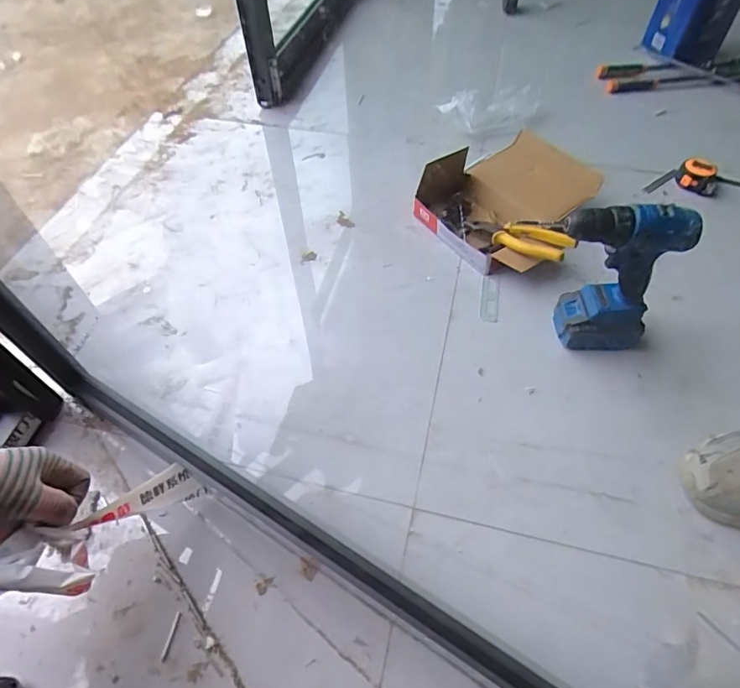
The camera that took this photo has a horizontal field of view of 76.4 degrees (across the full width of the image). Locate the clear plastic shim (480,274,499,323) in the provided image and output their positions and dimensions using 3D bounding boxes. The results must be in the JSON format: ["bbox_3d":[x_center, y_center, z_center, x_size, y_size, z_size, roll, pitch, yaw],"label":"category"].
[{"bbox_3d":[0.202,-0.078,0.787,0.028,0.012,0.093,7,54,6],"label":"clear plastic shim"}]

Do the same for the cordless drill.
[{"bbox_3d":[0.312,-0.085,0.648,0.189,0.239,0.067,12,55,9],"label":"cordless drill"}]

